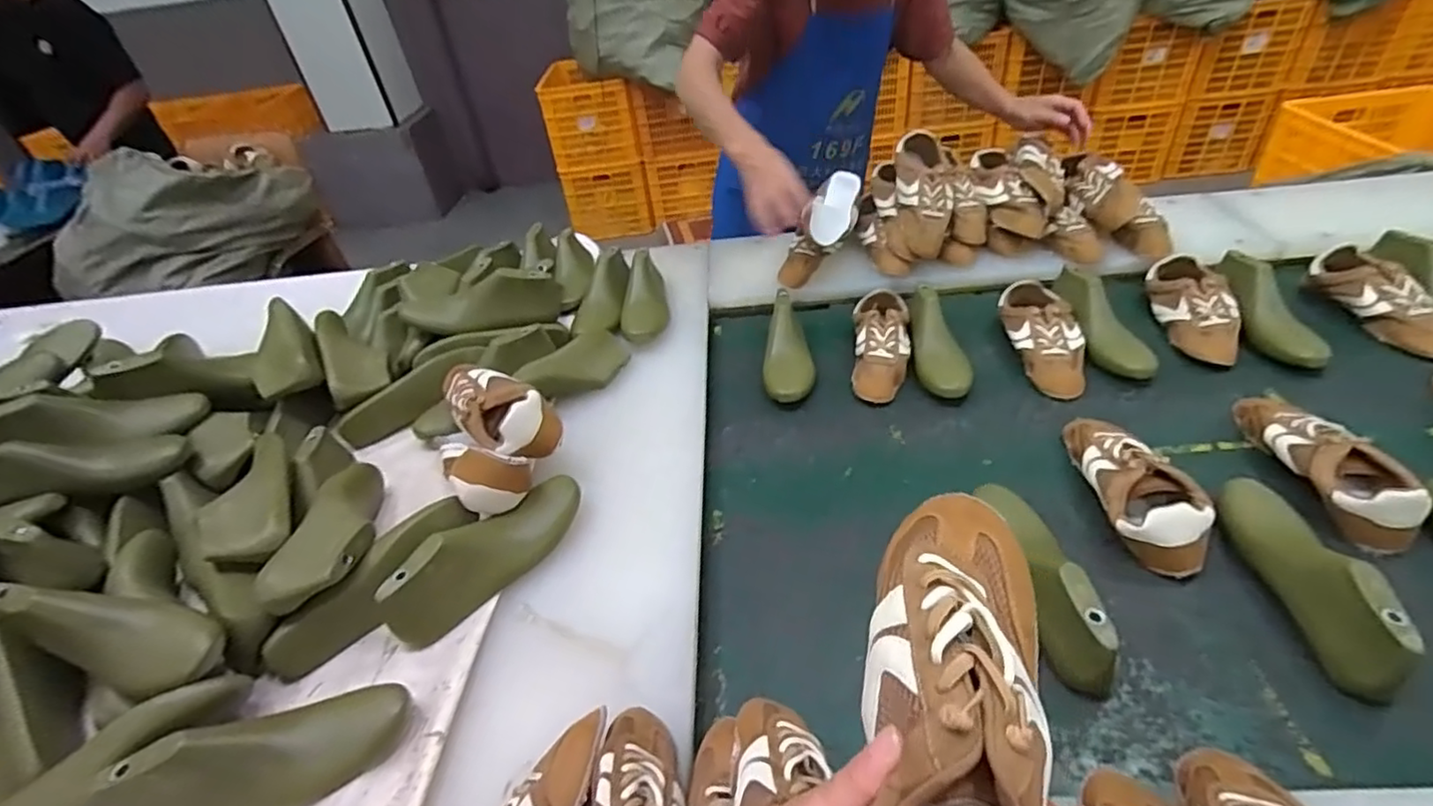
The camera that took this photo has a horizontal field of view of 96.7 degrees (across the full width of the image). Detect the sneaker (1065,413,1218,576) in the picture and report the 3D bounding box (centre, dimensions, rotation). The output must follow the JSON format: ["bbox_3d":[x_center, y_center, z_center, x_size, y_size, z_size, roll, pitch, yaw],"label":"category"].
[{"bbox_3d":[0.506,0.091,0.775,0.096,0.071,0.242,-3,39,6],"label":"sneaker"}]

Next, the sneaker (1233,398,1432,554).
[{"bbox_3d":[0.723,0.064,0.767,0.087,0.067,0.236,-10,39,-2],"label":"sneaker"}]

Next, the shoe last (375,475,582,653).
[{"bbox_3d":[-0.258,0.164,0.728,0.073,0.078,0.249,26,52,34],"label":"shoe last"}]

